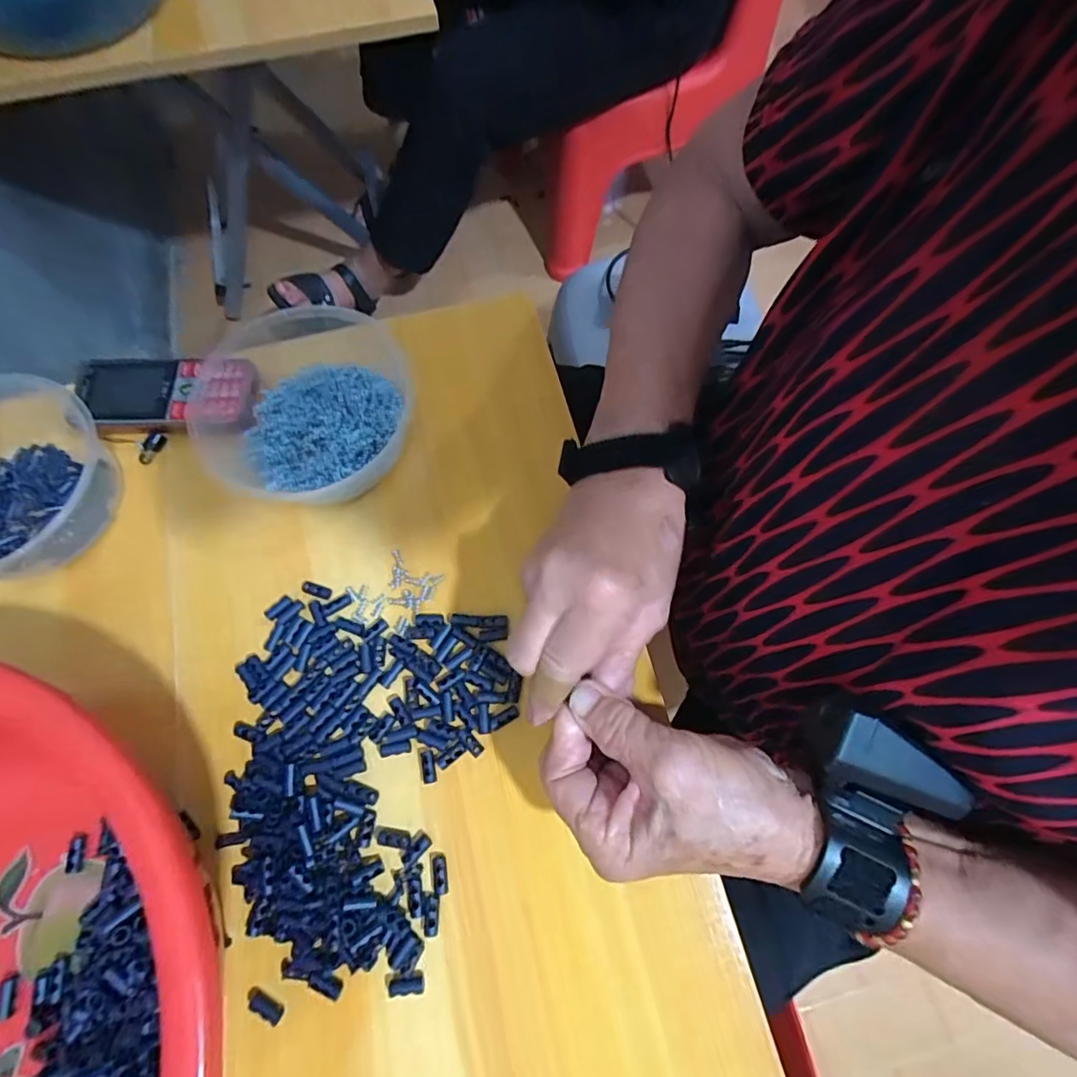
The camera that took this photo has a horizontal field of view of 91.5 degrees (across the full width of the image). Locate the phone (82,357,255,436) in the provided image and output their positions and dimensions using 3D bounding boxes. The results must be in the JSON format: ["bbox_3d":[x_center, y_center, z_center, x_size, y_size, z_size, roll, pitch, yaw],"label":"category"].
[{"bbox_3d":[-0.274,-0.104,0.391,0.132,0.016,0.062,0,71,-1],"label":"phone"}]

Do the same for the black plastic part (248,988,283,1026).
[{"bbox_3d":[-0.147,0.250,0.280,0.022,0.005,0.008,26,74,7],"label":"black plastic part"}]

